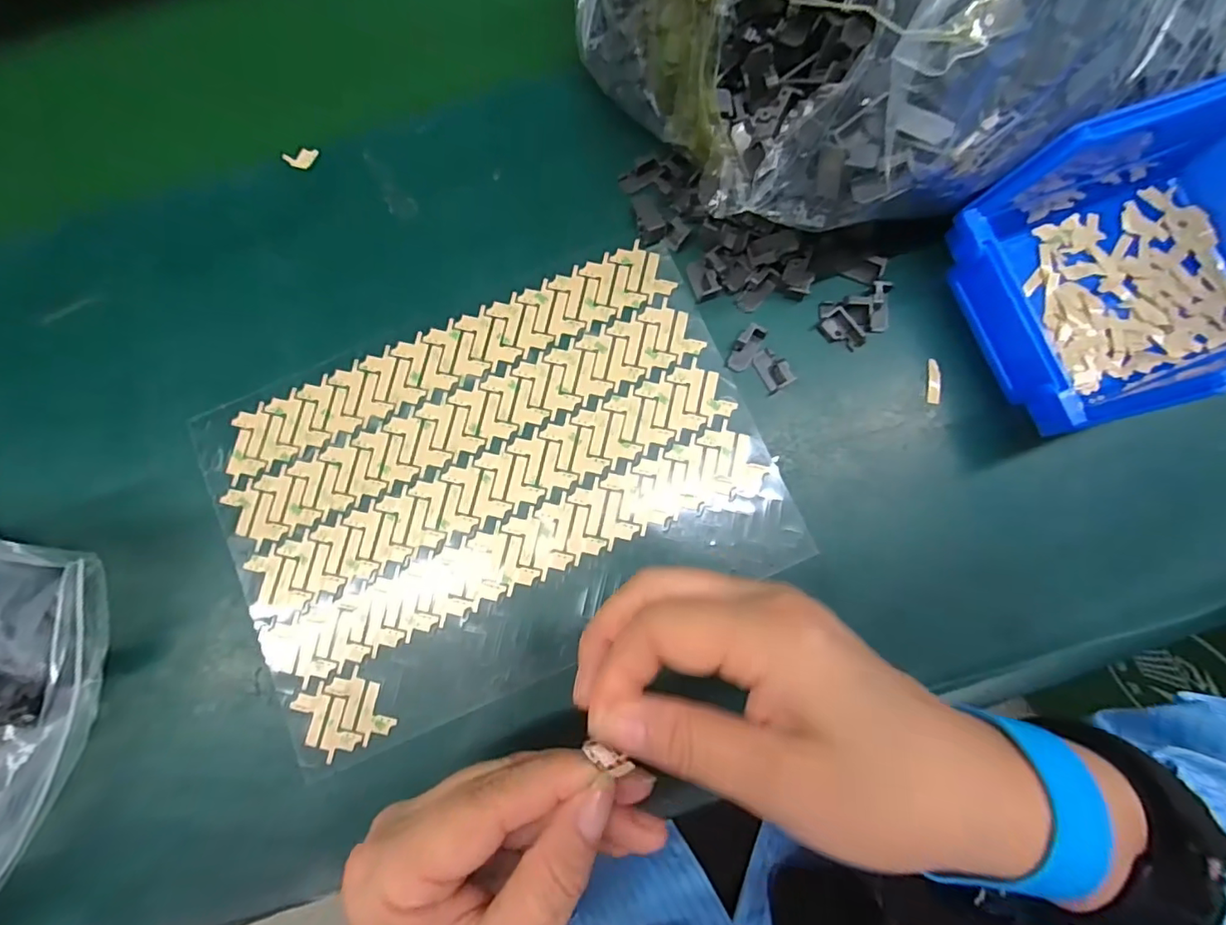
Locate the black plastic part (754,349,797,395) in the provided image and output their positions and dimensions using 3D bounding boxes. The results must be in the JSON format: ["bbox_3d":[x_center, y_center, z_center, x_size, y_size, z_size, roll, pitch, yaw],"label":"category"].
[{"bbox_3d":[0.075,-0.044,0.258,0.011,0.010,0.020,-24,81,-2],"label":"black plastic part"}]

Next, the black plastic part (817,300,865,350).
[{"bbox_3d":[0.106,-0.065,0.259,0.012,0.011,0.026,-31,82,-3],"label":"black plastic part"}]

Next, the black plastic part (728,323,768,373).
[{"bbox_3d":[0.063,-0.055,0.259,0.010,0.009,0.022,34,84,6],"label":"black plastic part"}]

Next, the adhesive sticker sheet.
[{"bbox_3d":[-0.052,0.013,0.254,0.242,0.004,0.171,-23,81,-2],"label":"adhesive sticker sheet"}]

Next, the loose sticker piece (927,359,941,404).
[{"bbox_3d":[0.152,-0.038,0.258,0.006,0.004,0.021,4,84,17],"label":"loose sticker piece"}]

